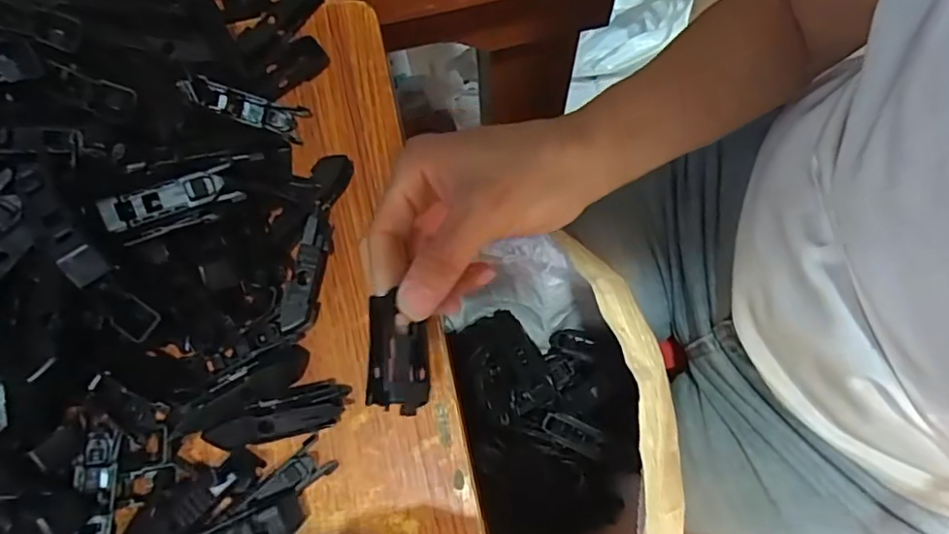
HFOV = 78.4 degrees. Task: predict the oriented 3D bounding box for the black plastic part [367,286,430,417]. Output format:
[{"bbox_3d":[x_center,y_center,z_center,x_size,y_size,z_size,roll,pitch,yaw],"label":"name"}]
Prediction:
[{"bbox_3d":[-0.031,0.035,0.237,0.025,0.018,0.046,0,73,2],"label":"black plastic part"}]

